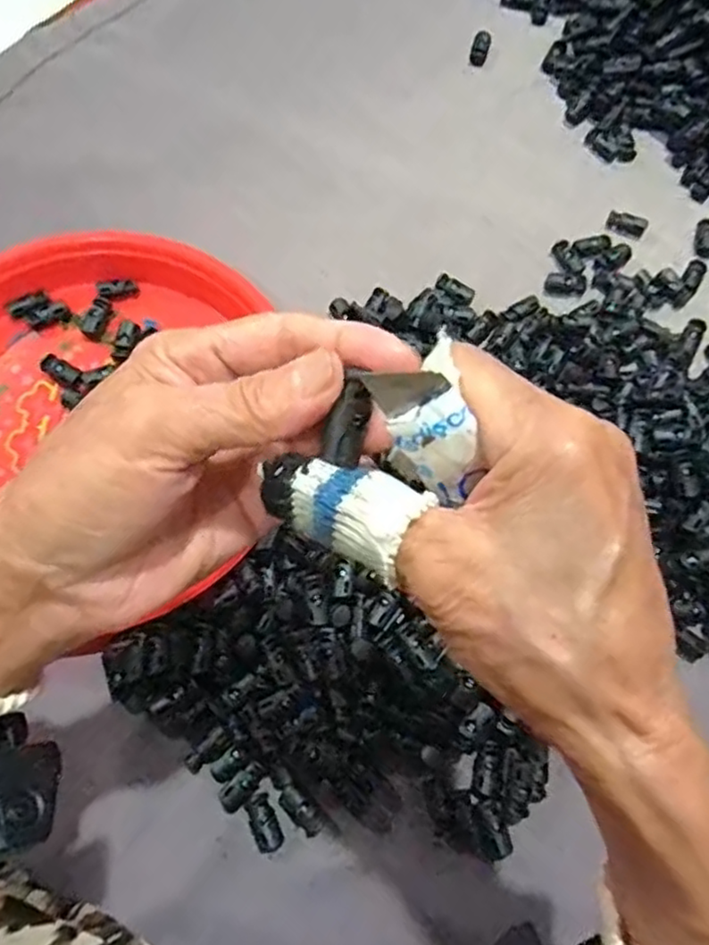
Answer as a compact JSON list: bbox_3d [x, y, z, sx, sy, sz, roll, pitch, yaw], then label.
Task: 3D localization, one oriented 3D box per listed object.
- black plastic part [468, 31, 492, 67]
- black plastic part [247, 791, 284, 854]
[{"bbox_3d":[0.103,-0.346,0.544,0.014,0.005,0.032,16,83,4],"label":"black plastic part"},{"bbox_3d":[-0.047,0.184,0.350,0.013,0.008,0.028,-18,71,-8],"label":"black plastic part"}]

